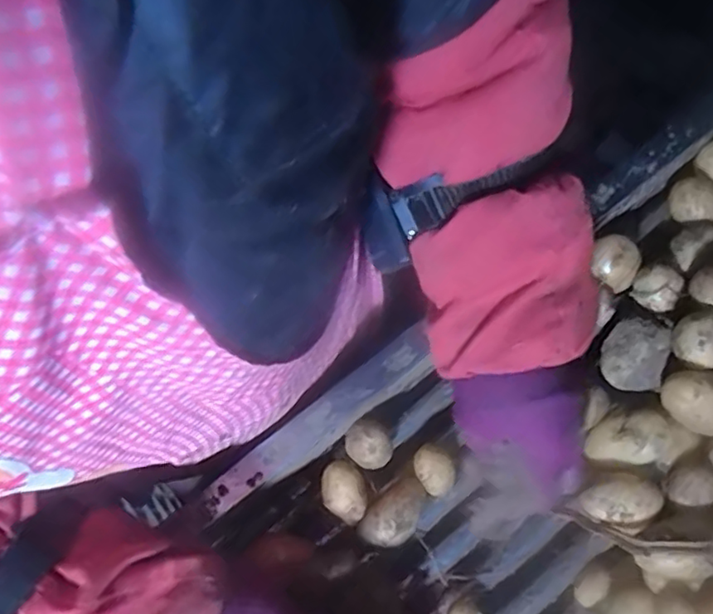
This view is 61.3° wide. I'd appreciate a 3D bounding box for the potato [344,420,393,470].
[{"bbox_3d":[0.009,0.101,0.438,0.034,0.031,0.029,37,74,13],"label":"potato"}]

